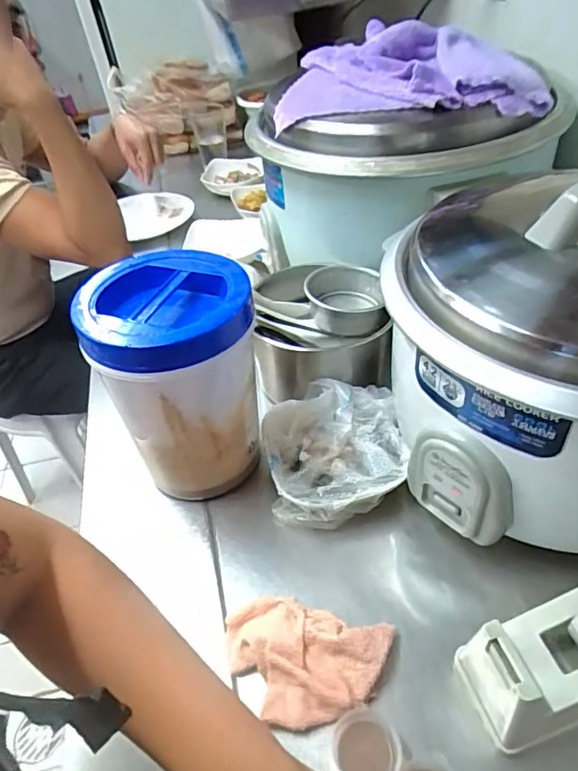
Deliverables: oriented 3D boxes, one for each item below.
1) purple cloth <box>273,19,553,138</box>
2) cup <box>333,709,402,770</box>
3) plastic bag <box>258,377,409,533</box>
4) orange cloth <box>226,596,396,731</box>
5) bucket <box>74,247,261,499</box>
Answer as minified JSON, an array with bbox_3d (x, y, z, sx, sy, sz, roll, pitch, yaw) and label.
[{"bbox_3d":[0.152,-0.400,0.664,0.333,0.075,0.189,7,44,16],"label":"purple cloth"},{"bbox_3d":[0.059,0.277,0.396,0.047,0.034,0.049,-4,42,4],"label":"cup"},{"bbox_3d":[0.051,0.077,0.587,0.154,0.071,0.159,-9,42,-1],"label":"plastic bag"},{"bbox_3d":[0.007,0.236,0.445,0.136,0.040,0.096,11,46,20],"label":"orange cloth"},{"bbox_3d":[-0.100,0.009,0.550,0.141,0.242,0.141,-4,42,4],"label":"bucket"}]

